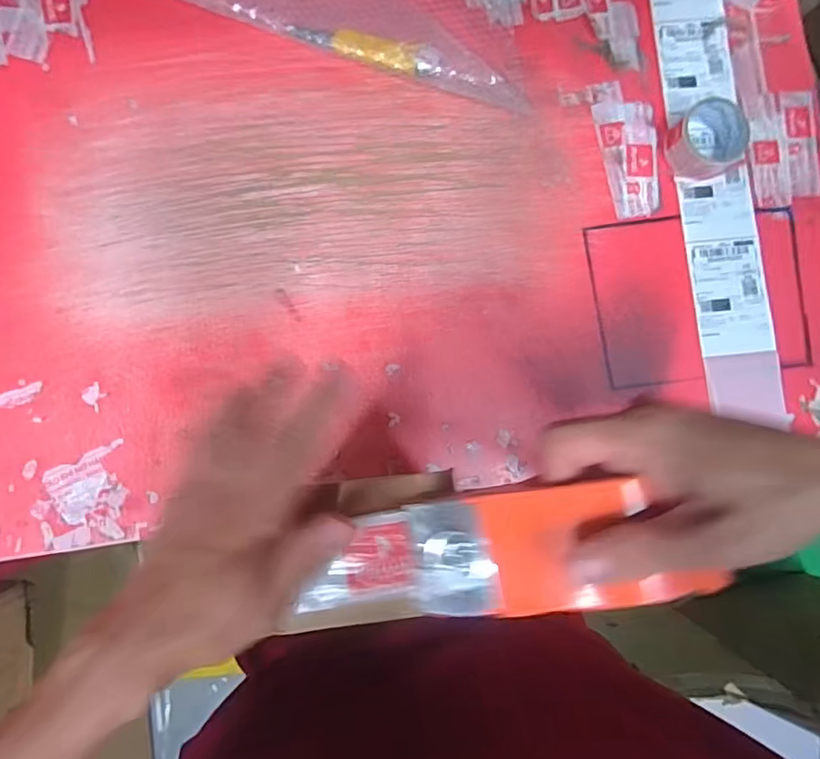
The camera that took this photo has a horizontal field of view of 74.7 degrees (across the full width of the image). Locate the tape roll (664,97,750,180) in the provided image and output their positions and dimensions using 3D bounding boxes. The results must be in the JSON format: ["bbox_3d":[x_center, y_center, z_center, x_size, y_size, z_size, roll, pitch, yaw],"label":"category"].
[{"bbox_3d":[0.379,-0.306,0.690,0.093,0.043,0.088,0,85,-4],"label":"tape roll"}]

